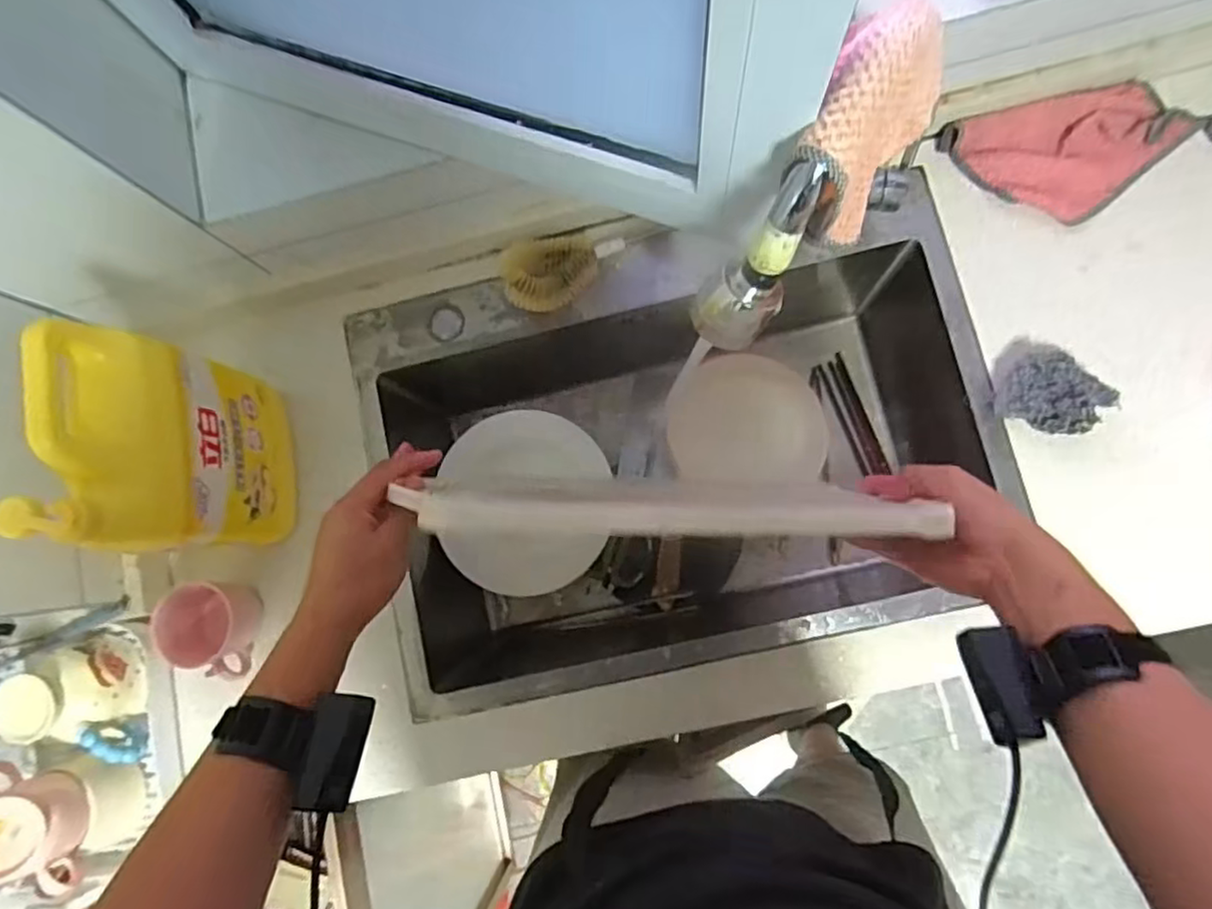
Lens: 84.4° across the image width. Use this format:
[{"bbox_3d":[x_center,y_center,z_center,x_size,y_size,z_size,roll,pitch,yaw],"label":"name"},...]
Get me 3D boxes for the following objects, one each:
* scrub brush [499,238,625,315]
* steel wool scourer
[{"bbox_3d":[-0.047,-0.202,0.706,0.127,0.057,0.065,-25,81,2],"label":"scrub brush"},{"bbox_3d":[0.430,-0.070,0.642,0.088,0.055,0.089,-1,83,5],"label":"steel wool scourer"}]

